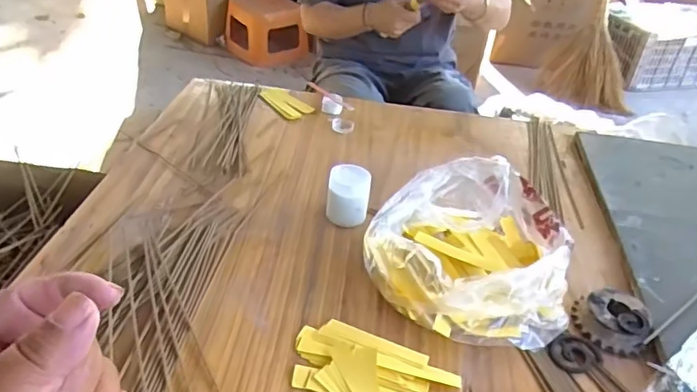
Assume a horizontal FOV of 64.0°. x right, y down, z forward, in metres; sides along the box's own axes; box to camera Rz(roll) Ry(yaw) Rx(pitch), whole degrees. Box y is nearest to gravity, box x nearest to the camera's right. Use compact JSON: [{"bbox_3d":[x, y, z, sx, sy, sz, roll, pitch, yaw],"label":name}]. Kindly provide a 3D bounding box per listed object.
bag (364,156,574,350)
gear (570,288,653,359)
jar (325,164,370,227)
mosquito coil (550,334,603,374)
[{"bbox_3d":[0.140,0.058,0.657,0.227,0.093,0.219,12,36,9],"label":"bag"},{"bbox_3d":[0.296,0.136,0.625,0.078,0.021,0.079,19,38,17],"label":"gear"},{"bbox_3d":[0.000,-0.005,0.746,0.056,0.063,0.068,8,36,3],"label":"jar"},{"bbox_3d":[0.244,0.168,0.597,0.053,0.011,0.045,-19,42,-30],"label":"mosquito coil"}]

